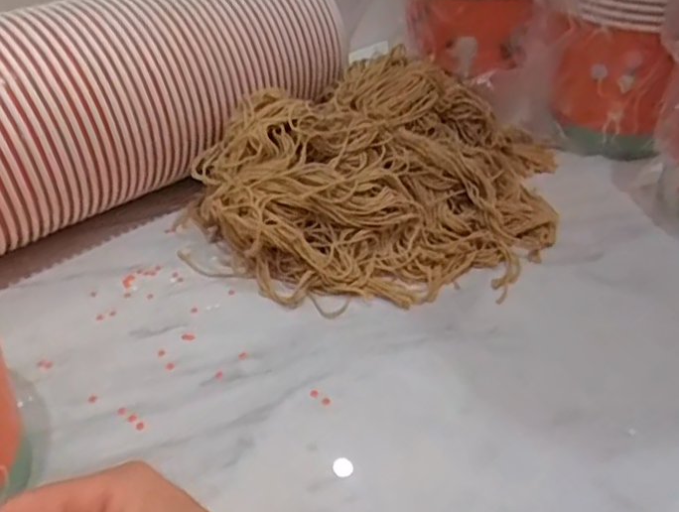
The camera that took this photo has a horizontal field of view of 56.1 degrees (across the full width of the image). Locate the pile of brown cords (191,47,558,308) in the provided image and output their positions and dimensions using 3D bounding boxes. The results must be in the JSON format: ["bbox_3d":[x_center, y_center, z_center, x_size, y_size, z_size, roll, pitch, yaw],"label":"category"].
[{"bbox_3d":[0.042,-0.084,0.541,0.271,0.098,0.285,1,38,-1],"label":"pile of brown cords"}]

